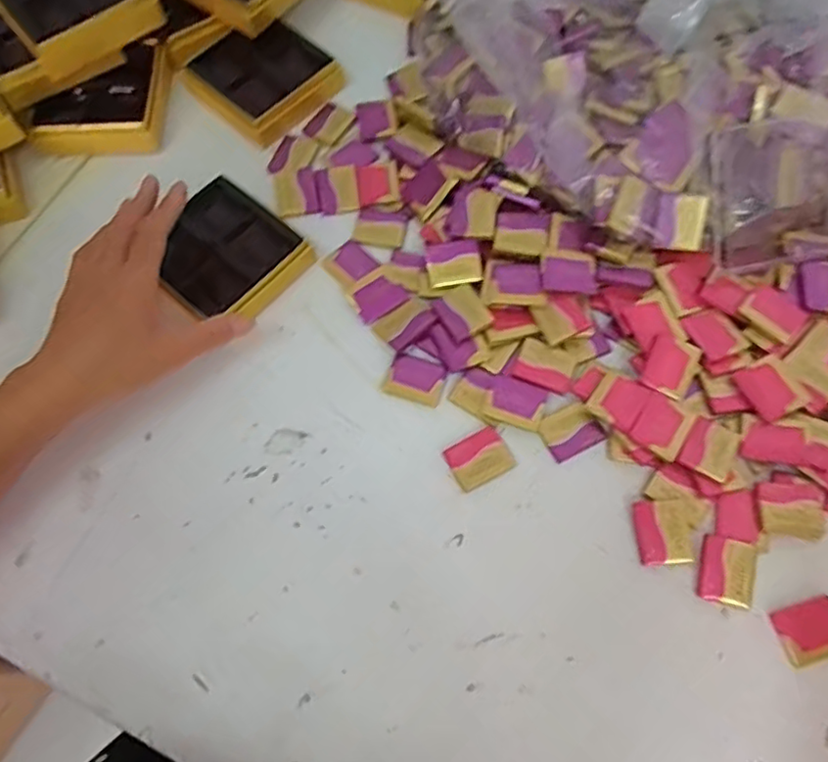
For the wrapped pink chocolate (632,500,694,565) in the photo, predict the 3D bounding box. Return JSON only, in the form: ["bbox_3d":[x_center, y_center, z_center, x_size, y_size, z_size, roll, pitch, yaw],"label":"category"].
[{"bbox_3d":[0.156,0.094,0.390,0.032,0.011,0.039,-4,70,1],"label":"wrapped pink chocolate"}]

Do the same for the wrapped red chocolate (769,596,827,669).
[{"bbox_3d":[0.236,0.148,0.370,0.041,0.004,0.031,-15,70,-3],"label":"wrapped red chocolate"}]

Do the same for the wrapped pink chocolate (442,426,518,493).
[{"bbox_3d":[0.043,0.051,0.416,0.040,0.004,0.031,-29,72,-8],"label":"wrapped pink chocolate"}]

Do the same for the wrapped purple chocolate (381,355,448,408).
[{"bbox_3d":[0.001,-0.001,0.438,0.040,0.004,0.030,17,72,8],"label":"wrapped purple chocolate"}]

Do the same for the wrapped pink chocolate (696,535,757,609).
[{"bbox_3d":[0.191,0.116,0.381,0.033,0.005,0.037,15,72,8],"label":"wrapped pink chocolate"}]

